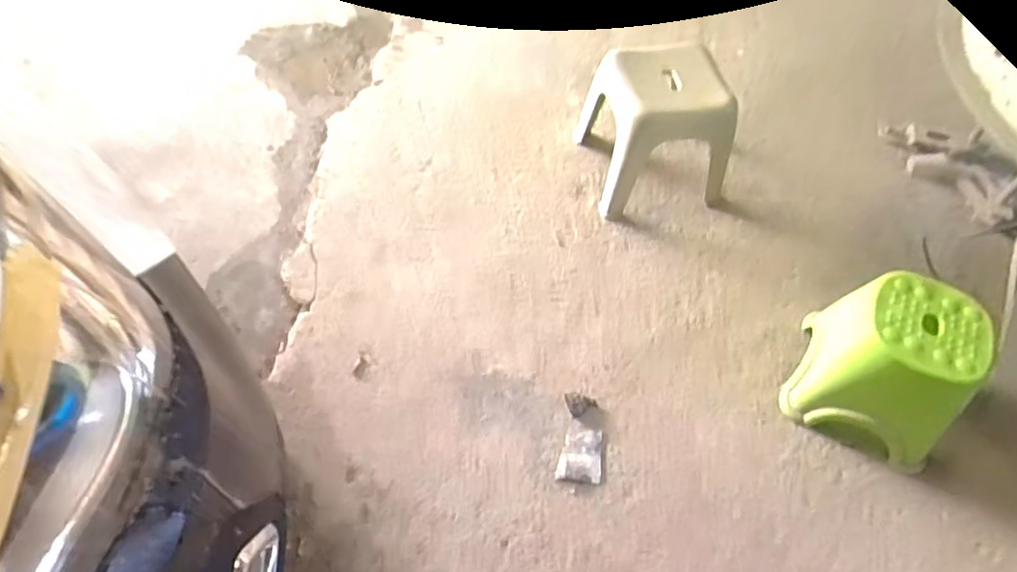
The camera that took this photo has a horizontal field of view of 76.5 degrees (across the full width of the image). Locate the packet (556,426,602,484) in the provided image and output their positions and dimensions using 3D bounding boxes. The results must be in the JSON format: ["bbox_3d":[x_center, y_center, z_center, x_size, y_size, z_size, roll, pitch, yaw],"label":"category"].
[{"bbox_3d":[0.146,0.338,1.296,0.085,0.012,0.111,10,56,1],"label":"packet"}]

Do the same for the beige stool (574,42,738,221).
[{"bbox_3d":[0.368,-0.385,1.581,0.338,0.344,0.290,1,56,-5],"label":"beige stool"}]

